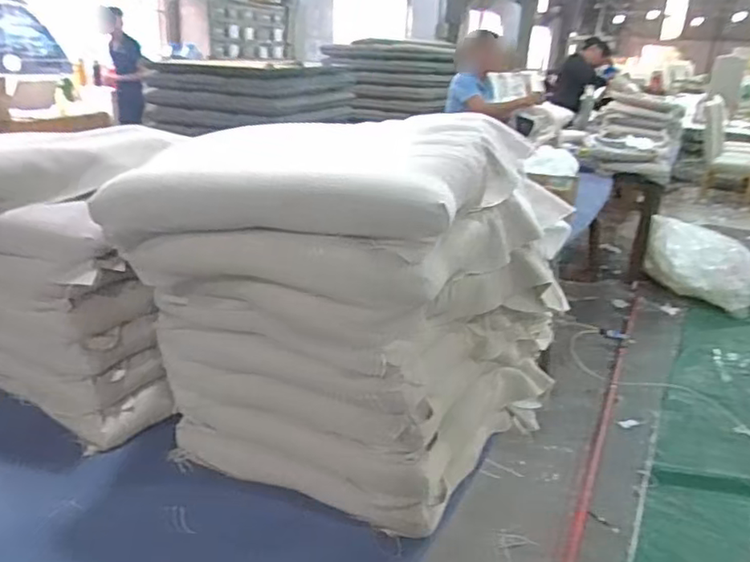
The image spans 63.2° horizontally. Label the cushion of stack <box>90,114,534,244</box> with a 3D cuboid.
[{"bbox_3d":[-0.051,-0.157,0.882,0.493,0.131,0.434,10,23,14],"label":"cushion of stack"}]

